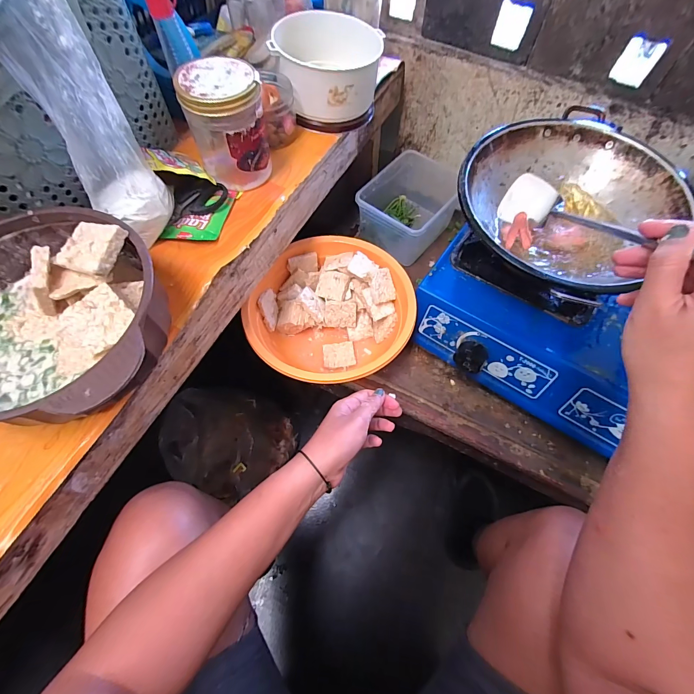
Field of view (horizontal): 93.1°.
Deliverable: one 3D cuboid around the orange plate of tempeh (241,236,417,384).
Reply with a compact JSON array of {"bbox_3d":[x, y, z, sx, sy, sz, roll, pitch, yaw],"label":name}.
[{"bbox_3d":[-0.020,-0.049,0.557,0.246,0.103,0.253,0,63,0],"label":"orange plate of tempeh"}]

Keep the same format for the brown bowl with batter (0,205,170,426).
[{"bbox_3d":[-0.271,-0.027,0.299,0.206,0.071,0.201,0,63,0],"label":"brown bowl with batter"}]

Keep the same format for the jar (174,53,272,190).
[{"bbox_3d":[-0.140,-0.260,0.398,0.085,0.117,0.073,-17,64,-8],"label":"jar"}]

